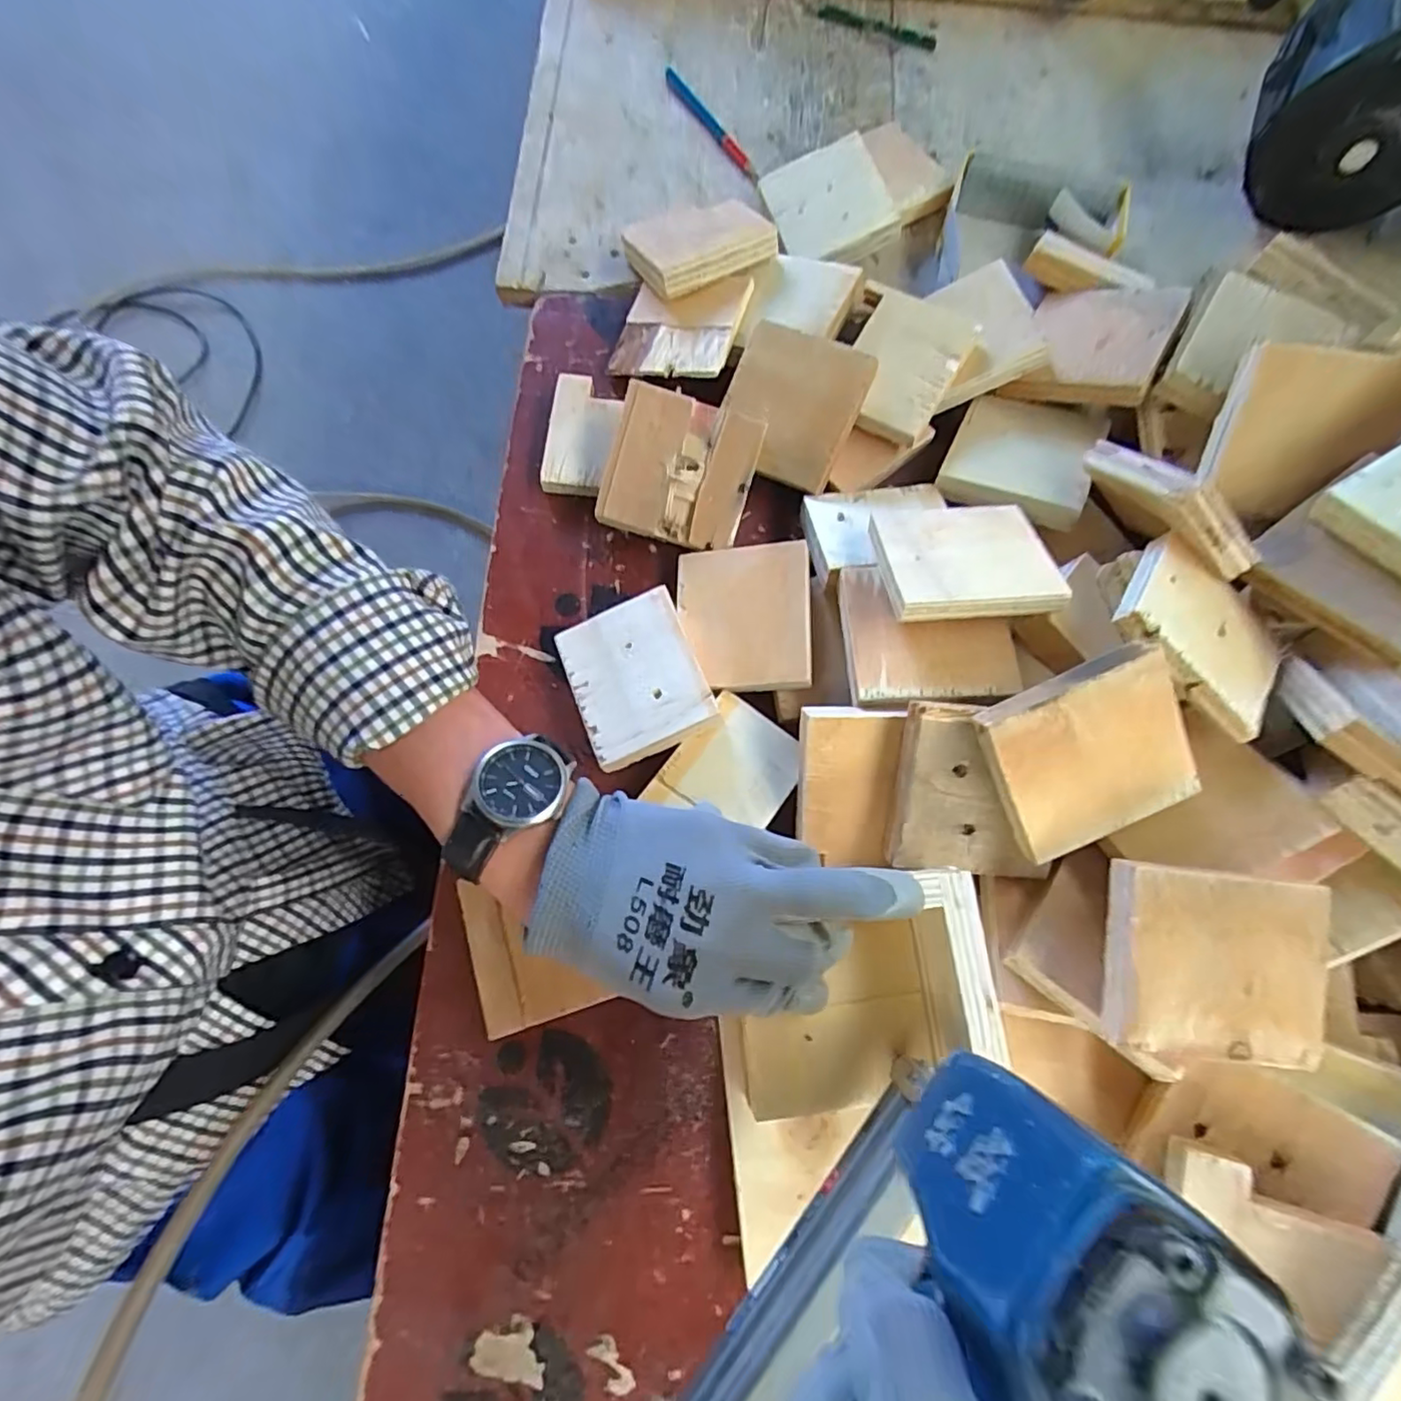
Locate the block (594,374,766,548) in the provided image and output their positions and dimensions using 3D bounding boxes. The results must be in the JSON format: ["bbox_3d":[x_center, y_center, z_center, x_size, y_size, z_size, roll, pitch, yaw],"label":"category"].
[{"bbox_3d":[-0.013,-0.148,0.402,0.089,0.013,0.088,15,94,-6],"label":"block"}]

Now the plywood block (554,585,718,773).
[{"bbox_3d":[-0.038,-0.013,0.370,0.075,0.012,0.092,-24,71,3],"label":"plywood block"}]

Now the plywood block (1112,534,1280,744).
[{"bbox_3d":[0.270,-0.035,0.335,0.093,0.014,0.081,45,63,-2],"label":"plywood block"}]

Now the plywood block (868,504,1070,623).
[{"bbox_3d":[0.150,-0.083,0.361,0.091,0.017,0.082,-4,51,2],"label":"plywood block"}]

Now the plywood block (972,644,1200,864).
[{"bbox_3d":[0.197,0.029,0.316,0.091,0.013,0.086,-23,105,6],"label":"plywood block"}]

